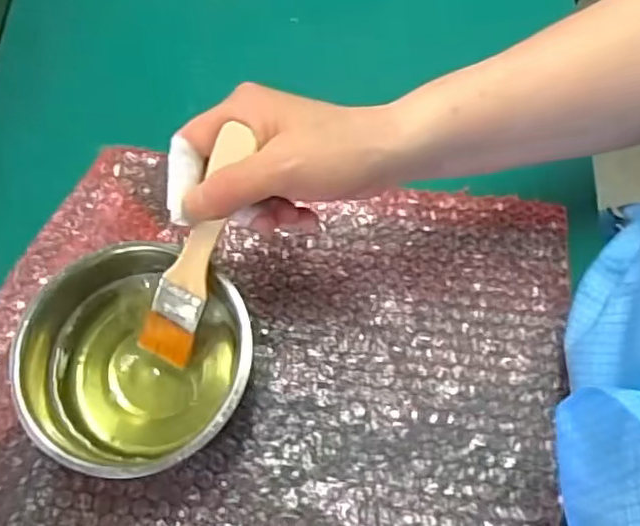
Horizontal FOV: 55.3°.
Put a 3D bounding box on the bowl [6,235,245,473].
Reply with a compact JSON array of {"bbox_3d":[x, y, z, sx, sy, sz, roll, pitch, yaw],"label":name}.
[{"bbox_3d":[-0.100,0.055,0.353,0.117,0.067,0.129,-7,69,-4],"label":"bowl"}]

